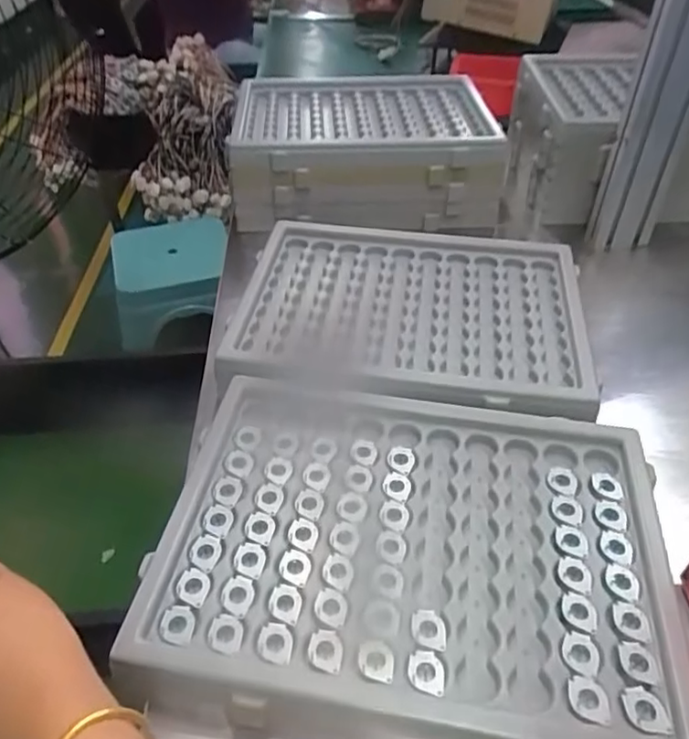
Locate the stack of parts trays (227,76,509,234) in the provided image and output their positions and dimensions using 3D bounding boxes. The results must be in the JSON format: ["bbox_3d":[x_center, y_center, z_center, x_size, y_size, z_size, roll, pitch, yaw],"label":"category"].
[{"bbox_3d":[0.024,-0.364,0.992,0.392,0.126,0.362,-5,43,-4],"label":"stack of parts trays"}]

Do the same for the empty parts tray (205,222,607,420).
[{"bbox_3d":[0.078,-0.076,0.711,0.390,0.021,0.296,6,42,6],"label":"empty parts tray"}]

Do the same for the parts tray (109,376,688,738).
[{"bbox_3d":[0.052,0.155,0.504,0.391,0.061,0.300,8,42,8],"label":"parts tray"}]

